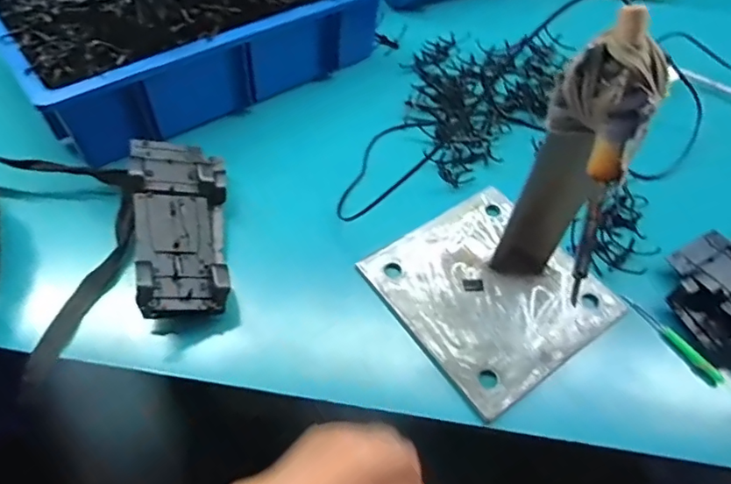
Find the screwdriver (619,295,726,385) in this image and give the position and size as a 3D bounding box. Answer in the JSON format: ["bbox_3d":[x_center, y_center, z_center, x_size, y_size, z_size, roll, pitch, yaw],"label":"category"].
[{"bbox_3d":[0.297,0.092,0.510,0.009,0.018,0.110,-26,61,-21],"label":"screwdriver"}]

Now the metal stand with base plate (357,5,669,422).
[{"bbox_3d":[0.134,-0.026,0.425,0.193,0.257,0.194,-30,63,-23],"label":"metal stand with base plate"}]

